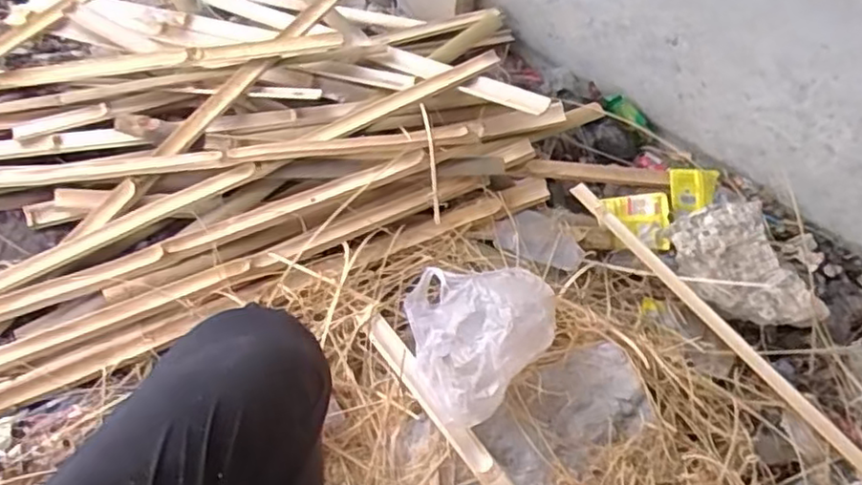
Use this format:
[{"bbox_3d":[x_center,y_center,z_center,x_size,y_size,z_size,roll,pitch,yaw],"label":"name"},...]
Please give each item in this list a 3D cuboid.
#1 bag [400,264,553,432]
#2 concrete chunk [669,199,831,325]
[{"bbox_3d":[0.070,0.116,0.853,0.174,0.087,0.217,-7,56,-10],"label":"bag"},{"bbox_3d":[0.493,0.040,1.040,0.161,0.055,0.225,-16,58,-16],"label":"concrete chunk"}]

